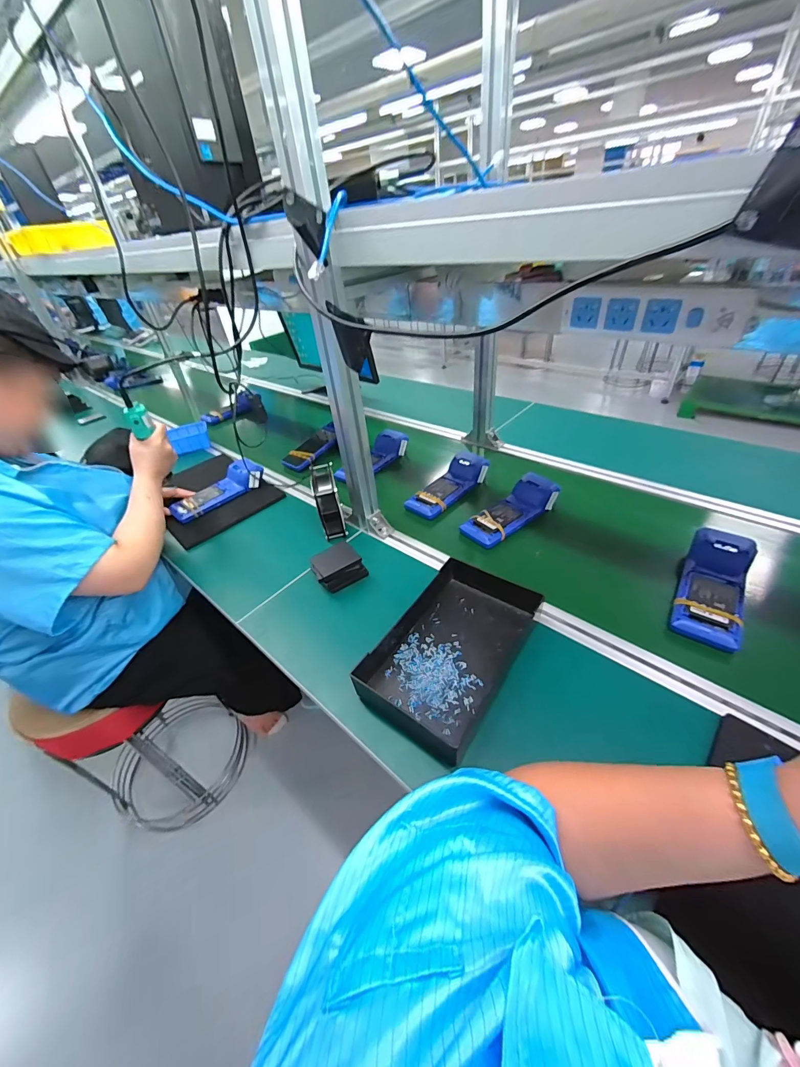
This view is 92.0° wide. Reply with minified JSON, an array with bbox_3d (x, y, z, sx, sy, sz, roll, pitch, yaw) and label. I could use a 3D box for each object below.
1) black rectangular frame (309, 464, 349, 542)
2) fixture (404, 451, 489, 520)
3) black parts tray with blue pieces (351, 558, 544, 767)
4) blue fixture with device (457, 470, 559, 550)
[{"bbox_3d":[-0.143,-0.063,0.785,0.051,0.118,0.104,-14,40,-7],"label":"black rectangular frame"},{"bbox_3d":[0.109,-0.112,0.868,0.214,0.049,0.082,-36,47,-30],"label":"fixture"},{"bbox_3d":[0.079,0.148,0.558,0.175,0.043,0.289,22,48,31],"label":"black parts tray with blue pieces"},{"bbox_3d":[0.223,-0.052,0.780,0.216,0.047,0.081,-29,44,-24],"label":"blue fixture with device"}]

